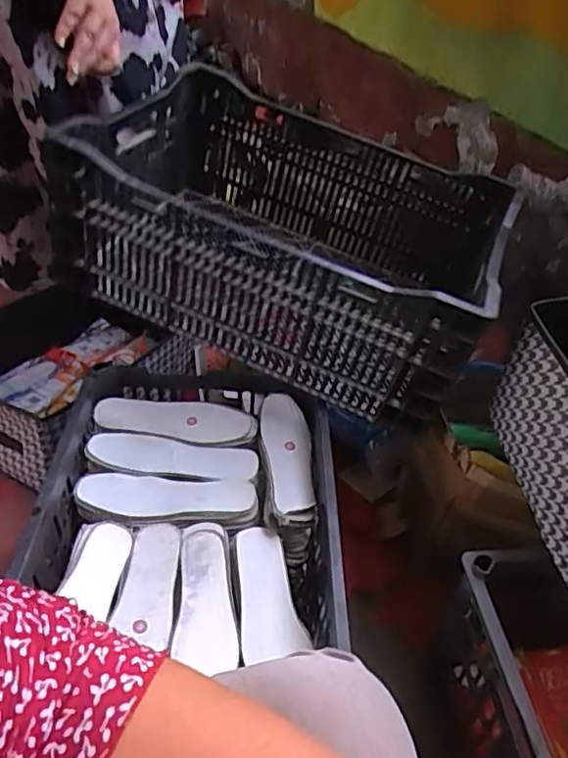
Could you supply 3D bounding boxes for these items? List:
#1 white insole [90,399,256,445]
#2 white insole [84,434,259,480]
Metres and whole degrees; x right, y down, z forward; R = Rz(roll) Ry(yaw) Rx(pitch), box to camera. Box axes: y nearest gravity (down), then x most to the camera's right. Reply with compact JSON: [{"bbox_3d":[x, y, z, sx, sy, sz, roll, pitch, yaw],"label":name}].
[{"bbox_3d":[-0.154,0.052,0.851,0.222,0.016,0.069,7,43,5],"label":"white insole"},{"bbox_3d":[-0.152,0.105,0.812,0.229,0.011,0.060,5,43,3],"label":"white insole"}]

